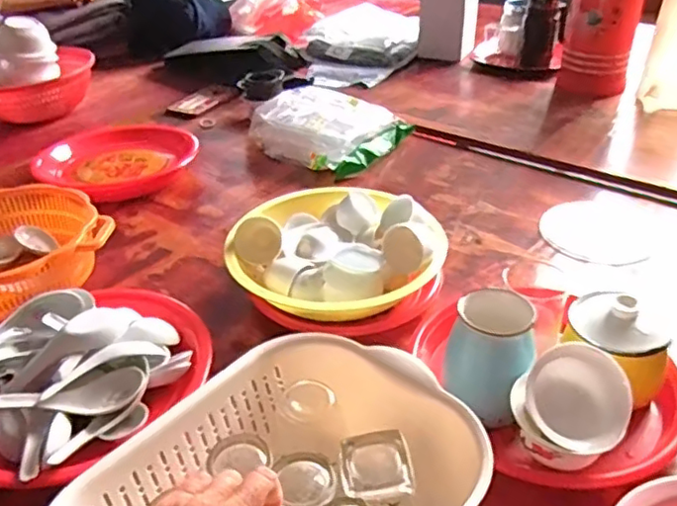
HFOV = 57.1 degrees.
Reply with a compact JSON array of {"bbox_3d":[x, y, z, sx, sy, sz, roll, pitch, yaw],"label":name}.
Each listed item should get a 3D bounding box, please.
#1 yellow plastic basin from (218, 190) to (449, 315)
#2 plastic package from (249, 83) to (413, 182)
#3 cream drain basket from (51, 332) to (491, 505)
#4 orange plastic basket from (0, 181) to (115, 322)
[{"bbox_3d":[-0.006,-0.009,0.753,0.246,0.080,0.232,-21,43,-10],"label":"yellow plastic basin"},{"bbox_3d":[-0.018,-0.227,1.093,0.226,0.067,0.201,21,40,30],"label":"plastic package"},{"bbox_3d":[-0.042,0.200,0.448,0.221,0.106,0.301,25,42,34],"label":"cream drain basket"},{"bbox_3d":[-0.415,0.001,0.787,0.212,0.082,0.228,-29,42,-34],"label":"orange plastic basket"}]

